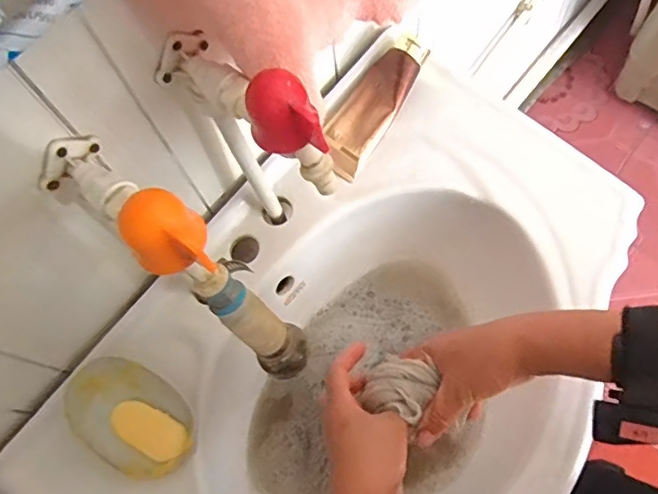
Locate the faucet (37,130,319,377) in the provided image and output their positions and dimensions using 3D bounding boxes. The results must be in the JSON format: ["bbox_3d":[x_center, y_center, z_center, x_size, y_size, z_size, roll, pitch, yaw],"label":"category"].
[{"bbox_3d":[-0.098,0.003,0.361,0.190,0.161,0.039,35,75,14],"label":"faucet"}]

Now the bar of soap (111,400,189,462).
[{"bbox_3d":[-0.156,0.158,0.481,0.067,0.006,0.035,33,74,-5],"label":"bar of soap"}]

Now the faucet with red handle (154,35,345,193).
[{"bbox_3d":[-0.055,-0.095,0.353,0.147,0.076,0.037,40,76,15],"label":"faucet with red handle"}]

